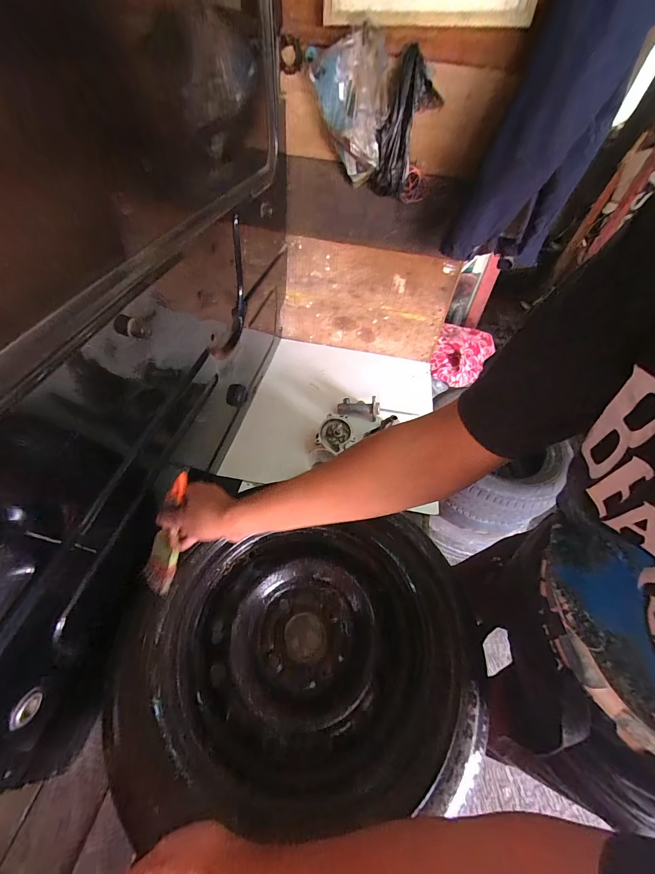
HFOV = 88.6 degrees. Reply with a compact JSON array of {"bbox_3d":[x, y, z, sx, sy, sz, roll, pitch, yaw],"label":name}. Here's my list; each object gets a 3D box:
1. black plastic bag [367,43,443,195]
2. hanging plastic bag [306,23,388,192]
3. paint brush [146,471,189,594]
[{"bbox_3d":[0.180,-0.715,0.786,0.113,0.245,0.069,-19,53,-19],"label":"black plastic bag"},{"bbox_3d":[0.049,-0.736,0.766,0.177,0.243,0.123,5,49,0],"label":"hanging plastic bag"},{"bbox_3d":[-0.232,0.139,0.490,0.045,0.186,0.022,17,10,11],"label":"paint brush"}]

